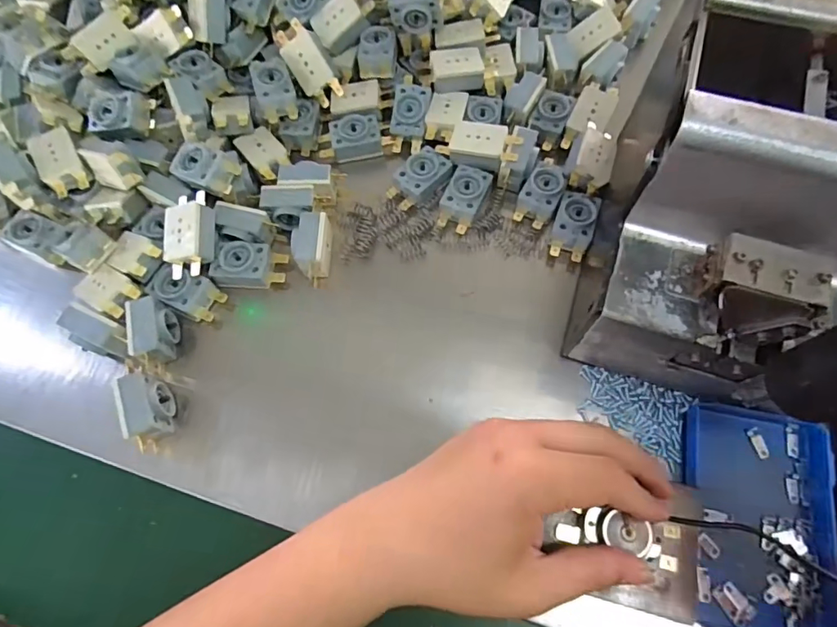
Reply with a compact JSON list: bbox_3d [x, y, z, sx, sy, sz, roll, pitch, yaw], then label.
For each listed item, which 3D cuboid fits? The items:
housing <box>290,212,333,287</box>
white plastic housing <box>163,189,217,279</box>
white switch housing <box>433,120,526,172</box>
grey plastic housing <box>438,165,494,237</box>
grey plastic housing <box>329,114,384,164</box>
[{"bbox_3d":[-0.073,-0.044,0.334,0.022,0.025,0.043,1,69,3],"label":"housing"},{"bbox_3d":[-0.150,-0.052,0.324,0.030,0.015,0.056,0,85,6],"label":"white plastic housing"},{"bbox_3d":[0.044,-0.121,0.349,0.054,0.014,0.026,15,70,9],"label":"white switch housing"},{"bbox_3d":[0.032,-0.082,0.346,0.027,0.012,0.046,22,71,11],"label":"grey plastic housing"},{"bbox_3d":[-0.047,-0.134,0.372,0.036,0.017,0.027,-7,69,0],"label":"grey plastic housing"}]

